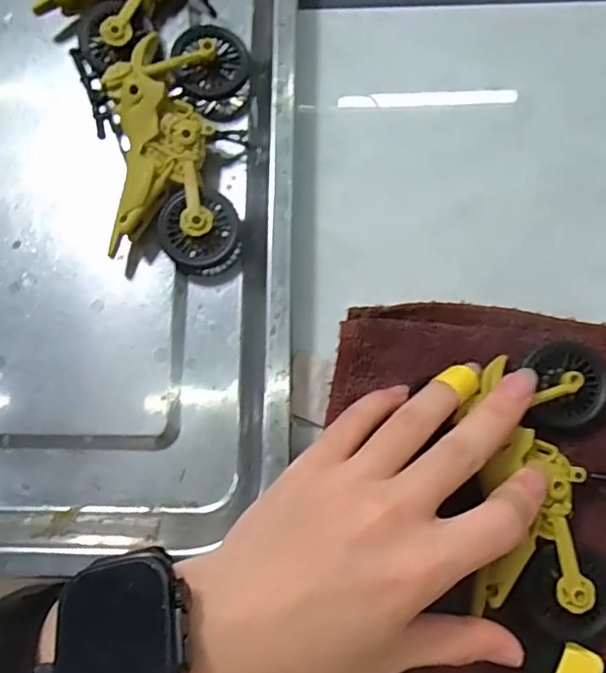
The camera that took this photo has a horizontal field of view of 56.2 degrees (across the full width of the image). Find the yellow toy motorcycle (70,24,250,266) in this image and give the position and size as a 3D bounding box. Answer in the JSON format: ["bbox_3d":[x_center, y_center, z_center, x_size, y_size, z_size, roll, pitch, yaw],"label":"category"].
[{"bbox_3d":[-0.062,-0.091,0.270,0.075,0.027,0.112,-8,79,0],"label":"yellow toy motorcycle"}]

